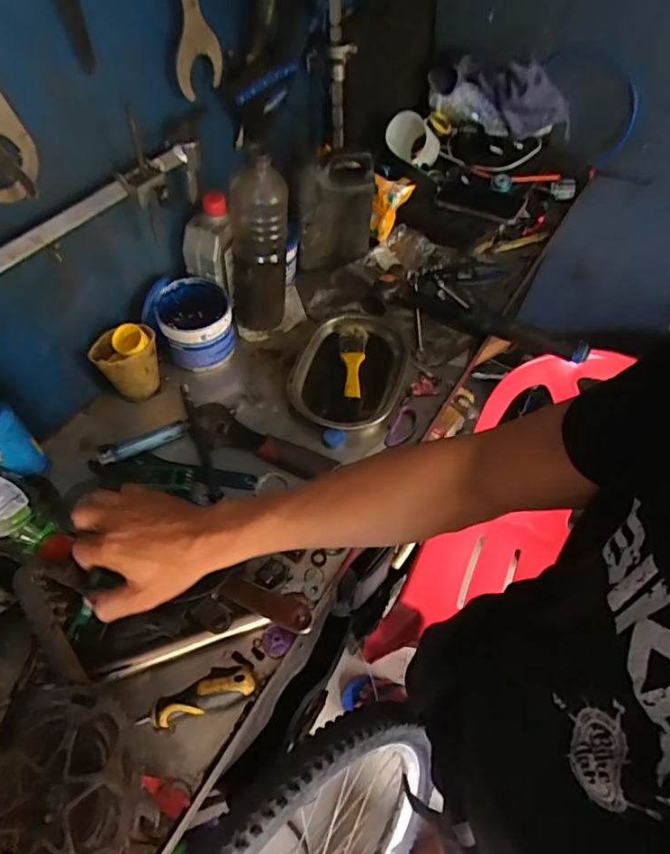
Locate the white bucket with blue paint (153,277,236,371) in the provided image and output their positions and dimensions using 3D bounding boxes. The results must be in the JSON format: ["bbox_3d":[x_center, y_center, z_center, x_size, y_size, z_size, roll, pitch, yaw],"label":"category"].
[{"bbox_3d":[-0.199,-0.146,0.745,0.099,0.085,0.103,1,56,-2],"label":"white bucket with blue paint"}]

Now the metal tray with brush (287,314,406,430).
[{"bbox_3d":[0.019,-0.072,0.786,0.154,0.071,0.219,13,57,6],"label":"metal tray with brush"}]

